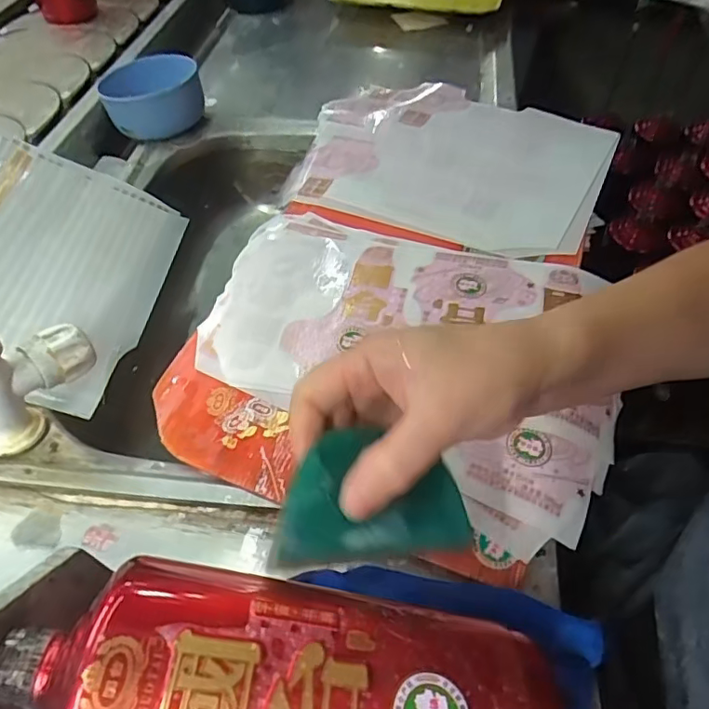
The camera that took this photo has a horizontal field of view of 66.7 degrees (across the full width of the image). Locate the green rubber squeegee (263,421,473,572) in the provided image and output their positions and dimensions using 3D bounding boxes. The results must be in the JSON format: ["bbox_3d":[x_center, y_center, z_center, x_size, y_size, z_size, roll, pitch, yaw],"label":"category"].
[{"bbox_3d":[0.010,0.062,0.246,0.093,0.006,0.055,2,73,-19],"label":"green rubber squeegee"}]

